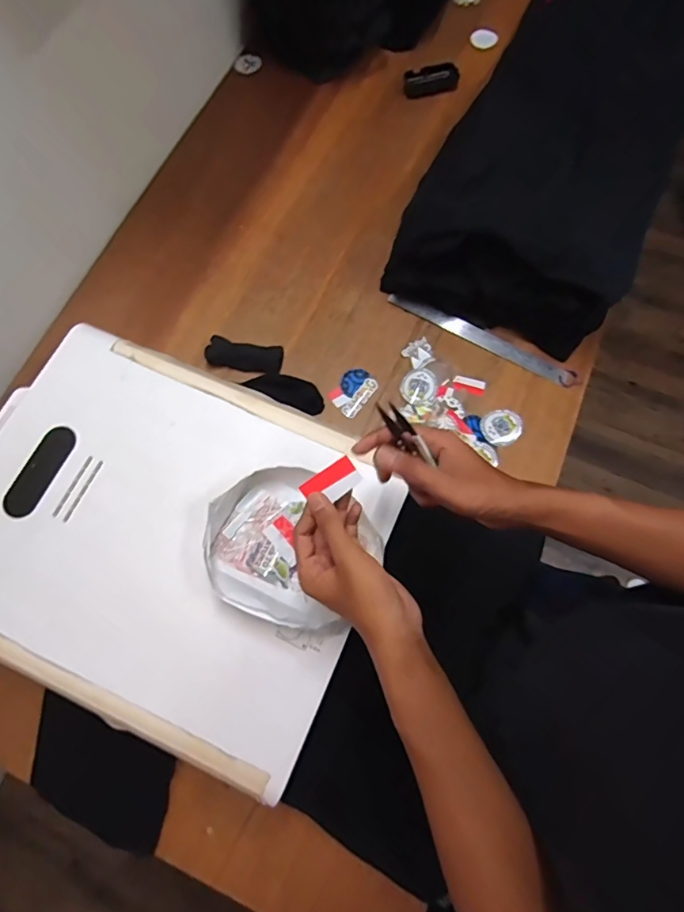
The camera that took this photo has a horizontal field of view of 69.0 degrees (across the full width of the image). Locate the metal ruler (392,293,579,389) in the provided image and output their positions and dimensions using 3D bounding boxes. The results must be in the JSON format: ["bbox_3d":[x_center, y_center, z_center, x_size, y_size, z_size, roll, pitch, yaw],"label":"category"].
[{"bbox_3d":[0.235,-0.199,0.841,0.334,0.007,0.031,29,79,10],"label":"metal ruler"}]

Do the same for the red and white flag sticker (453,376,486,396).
[{"bbox_3d":[0.207,-0.115,0.814,0.051,0.004,0.027,19,73,14],"label":"red and white flag sticker"}]

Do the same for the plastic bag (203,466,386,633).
[{"bbox_3d":[-0.057,0.103,0.556,0.185,0.050,0.155,22,73,9],"label":"plastic bag"}]

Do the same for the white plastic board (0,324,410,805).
[{"bbox_3d":[-0.214,0.083,0.587,0.496,0.029,0.394,21,73,8],"label":"white plastic board"}]

